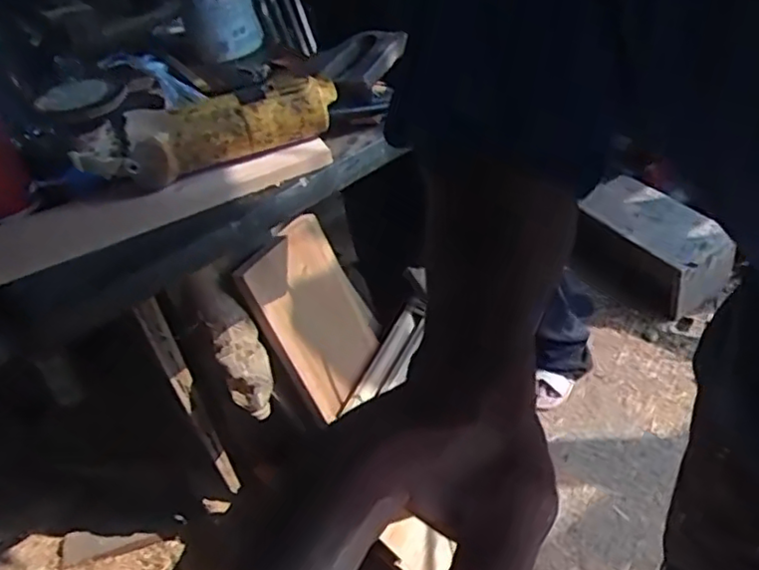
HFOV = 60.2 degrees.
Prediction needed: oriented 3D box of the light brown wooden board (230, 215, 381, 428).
[{"bbox_3d":[-0.104,0.047,1.033,0.029,0.295,0.185,2,43,39],"label":"light brown wooden board"}]

